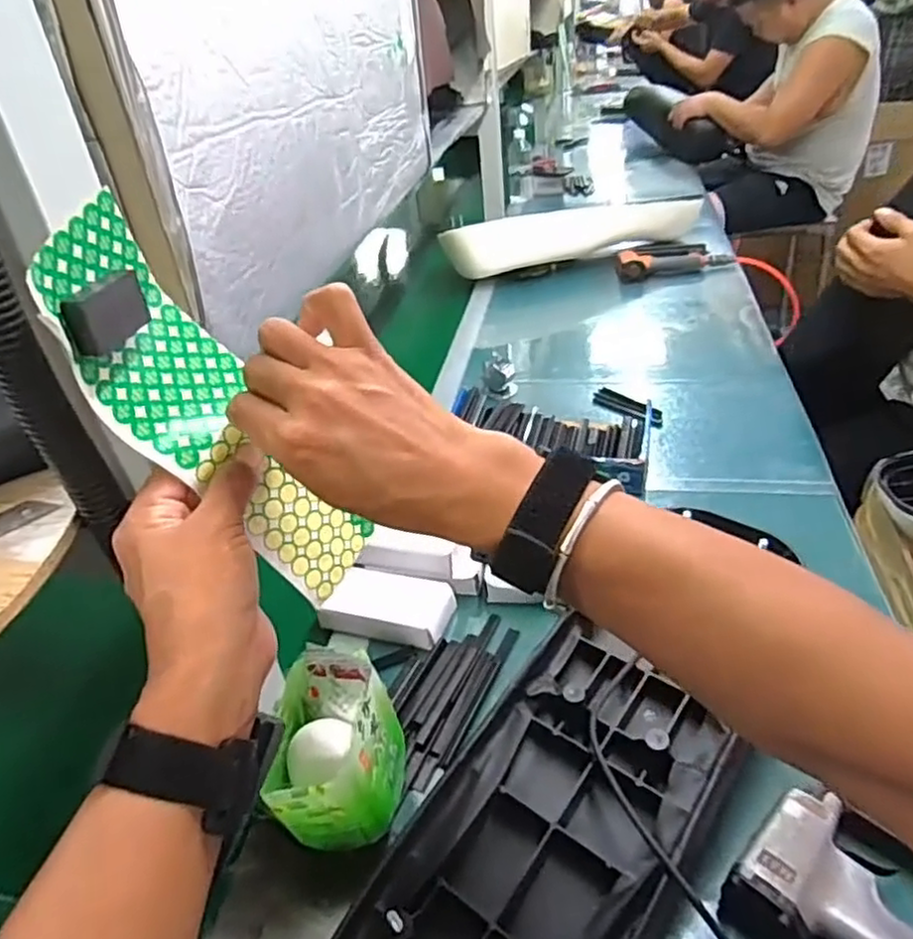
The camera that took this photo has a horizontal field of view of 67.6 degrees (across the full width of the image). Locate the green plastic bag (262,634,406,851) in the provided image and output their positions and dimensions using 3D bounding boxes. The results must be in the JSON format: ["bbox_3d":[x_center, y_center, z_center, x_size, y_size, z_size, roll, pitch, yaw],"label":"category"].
[{"bbox_3d":[-0.085,0.196,0.489,0.085,0.084,0.111,-4,36,3],"label":"green plastic bag"}]

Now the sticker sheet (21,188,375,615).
[{"bbox_3d":[-0.119,-0.018,0.342,0.036,0.218,0.070,-23,33,16],"label":"sticker sheet"}]

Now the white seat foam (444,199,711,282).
[{"bbox_3d":[0.266,-0.486,1.448,0.588,0.114,0.121,-14,37,-10],"label":"white seat foam"}]

